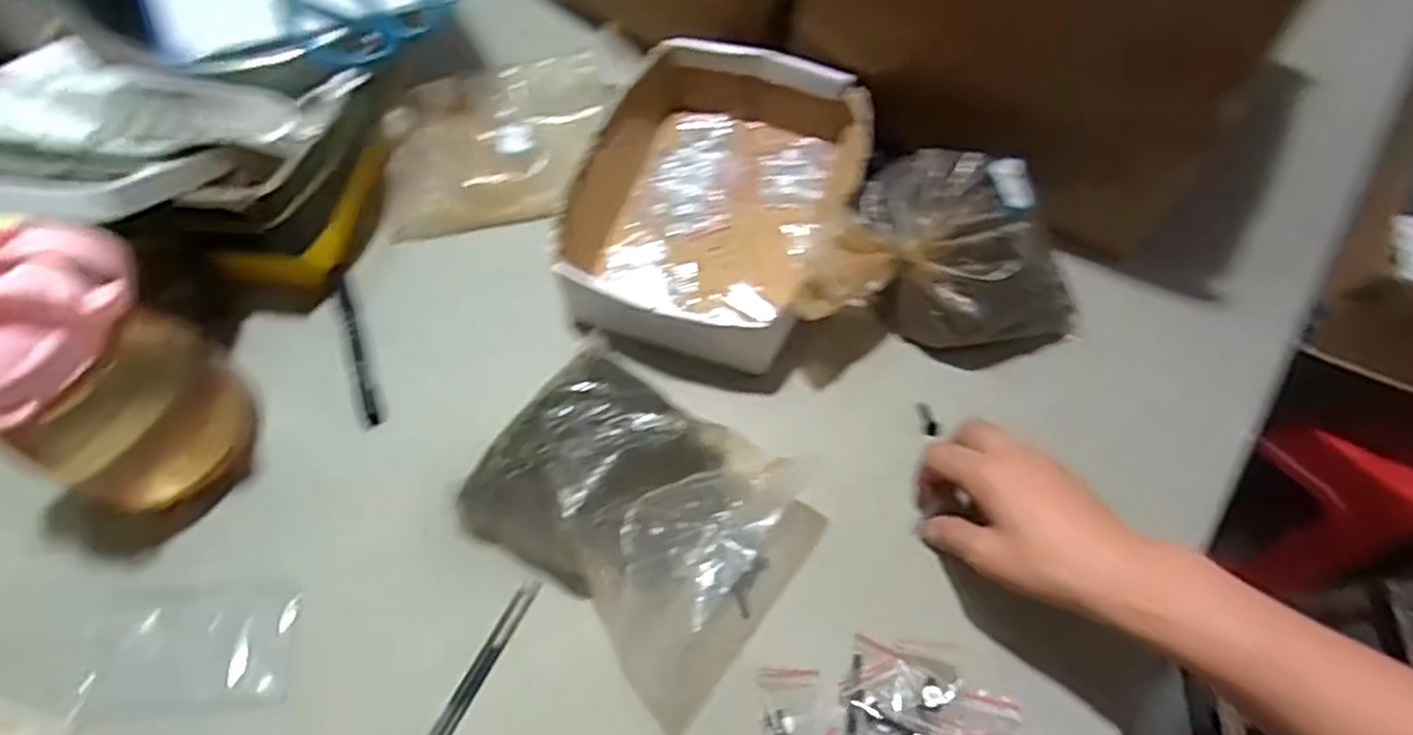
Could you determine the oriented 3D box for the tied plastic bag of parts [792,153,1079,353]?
[{"bbox_3d":[0.165,-0.078,0.524,0.203,0.100,0.119,3,62,1],"label":"tied plastic bag of parts"}]

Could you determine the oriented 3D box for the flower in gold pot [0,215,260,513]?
[{"bbox_3d":[-0.354,0.005,0.425,0.093,0.193,0.113,23,64,11],"label":"flower in gold pot"}]

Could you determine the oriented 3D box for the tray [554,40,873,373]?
[{"bbox_3d":[0.005,-0.129,0.567,0.189,0.067,0.245,16,65,9],"label":"tray"}]

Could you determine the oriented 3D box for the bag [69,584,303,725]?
[{"bbox_3d":[-0.312,0.170,0.453,0.118,0.004,0.071,-3,64,-6],"label":"bag"}]

